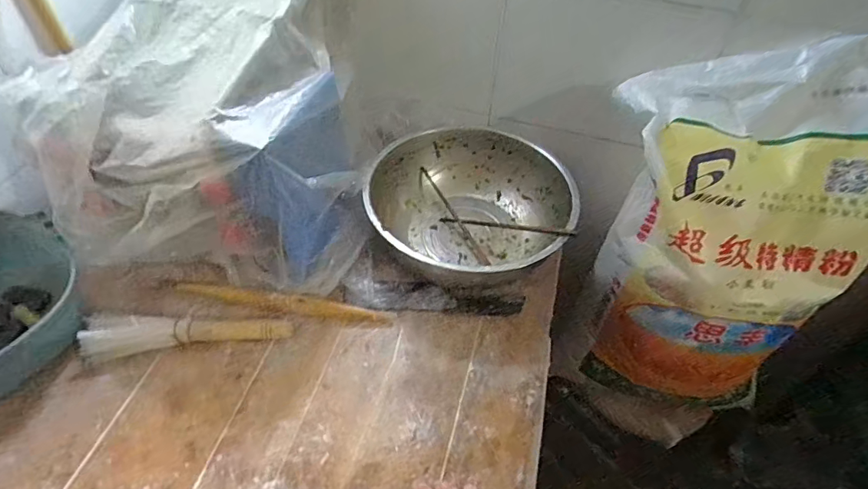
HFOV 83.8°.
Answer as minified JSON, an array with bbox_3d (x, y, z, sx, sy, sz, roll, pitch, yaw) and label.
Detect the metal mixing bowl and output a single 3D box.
[{"bbox_3d":[0.054,-0.058,0.754,0.303,0.108,0.272,3,48,0],"label":"metal mixing bowl"}]

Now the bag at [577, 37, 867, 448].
[{"bbox_3d":[0.489,-0.011,0.878,0.379,0.599,0.389,-34,59,-27],"label":"bag"}]

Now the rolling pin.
[{"bbox_3d":[-0.209,0.081,0.675,0.306,0.029,0.025,7,48,4],"label":"rolling pin"}]

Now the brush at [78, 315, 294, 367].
[{"bbox_3d":[-0.315,0.112,0.628,0.251,0.038,0.053,-4,49,-6],"label":"brush"}]

